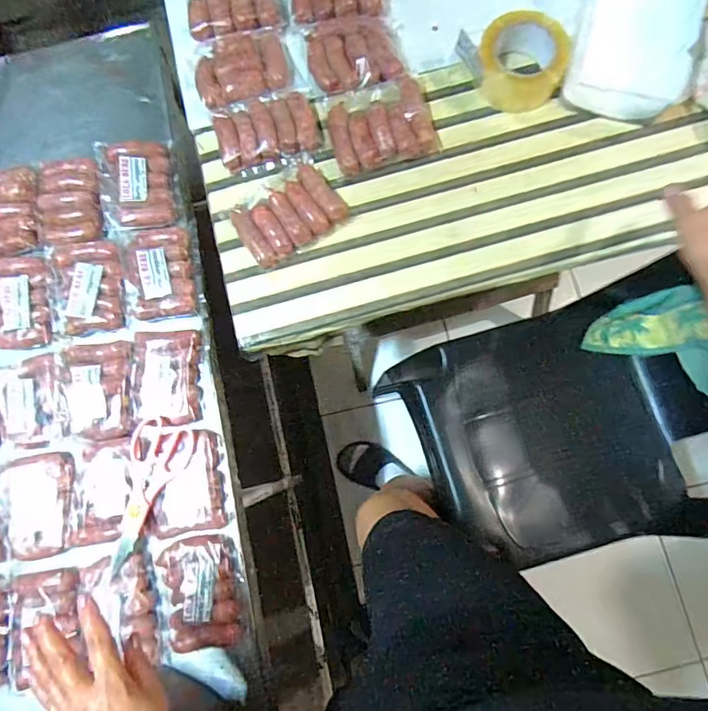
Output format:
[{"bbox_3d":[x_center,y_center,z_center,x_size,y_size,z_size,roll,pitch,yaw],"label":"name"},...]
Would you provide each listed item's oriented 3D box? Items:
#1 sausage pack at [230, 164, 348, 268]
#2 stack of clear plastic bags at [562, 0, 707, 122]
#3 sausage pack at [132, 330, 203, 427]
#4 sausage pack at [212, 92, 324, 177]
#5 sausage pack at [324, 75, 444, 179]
[{"bbox_3d":[-0.084,-0.184,0.621,0.136,0.032,0.096,-33,80,-5],"label":"sausage pack"},{"bbox_3d":[0.372,-0.431,0.635,0.145,0.075,0.235,13,80,3],"label":"stack of clear plastic bags"},{"bbox_3d":[-0.254,0.030,0.647,0.089,0.021,0.125,-4,79,0],"label":"sausage pack"},{"bbox_3d":[-0.113,-0.295,0.637,0.134,0.021,0.089,-11,79,-1],"label":"sausage pack"},{"bbox_3d":[0.034,-0.309,0.636,0.134,0.025,0.116,-15,79,-2],"label":"sausage pack"}]

